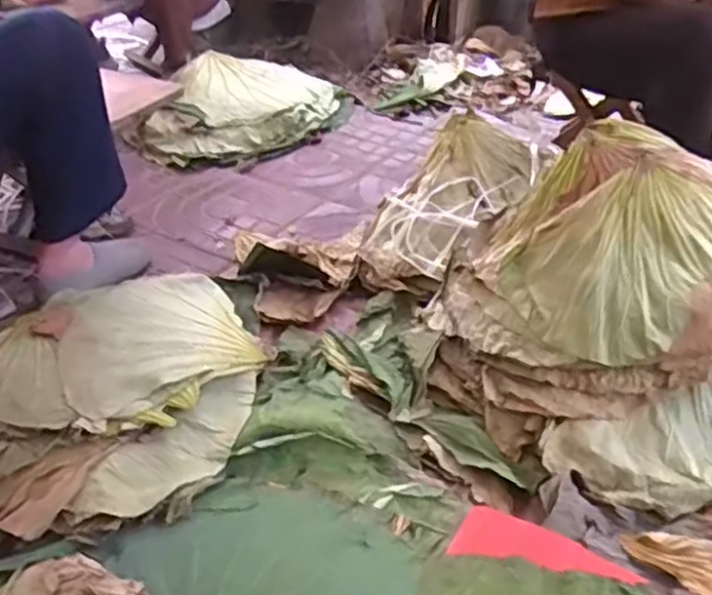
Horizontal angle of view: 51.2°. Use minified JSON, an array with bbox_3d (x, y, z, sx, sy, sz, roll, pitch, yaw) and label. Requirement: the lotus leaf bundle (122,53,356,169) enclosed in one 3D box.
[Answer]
[{"bbox_3d":[-0.255,-0.473,1.812,0.523,0.173,0.313,-27,43,-32],"label":"lotus leaf bundle"}]

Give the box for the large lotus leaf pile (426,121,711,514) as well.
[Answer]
[{"bbox_3d":[0.382,0.021,0.948,0.395,0.317,0.473,-25,41,-30],"label":"large lotus leaf pile"}]

